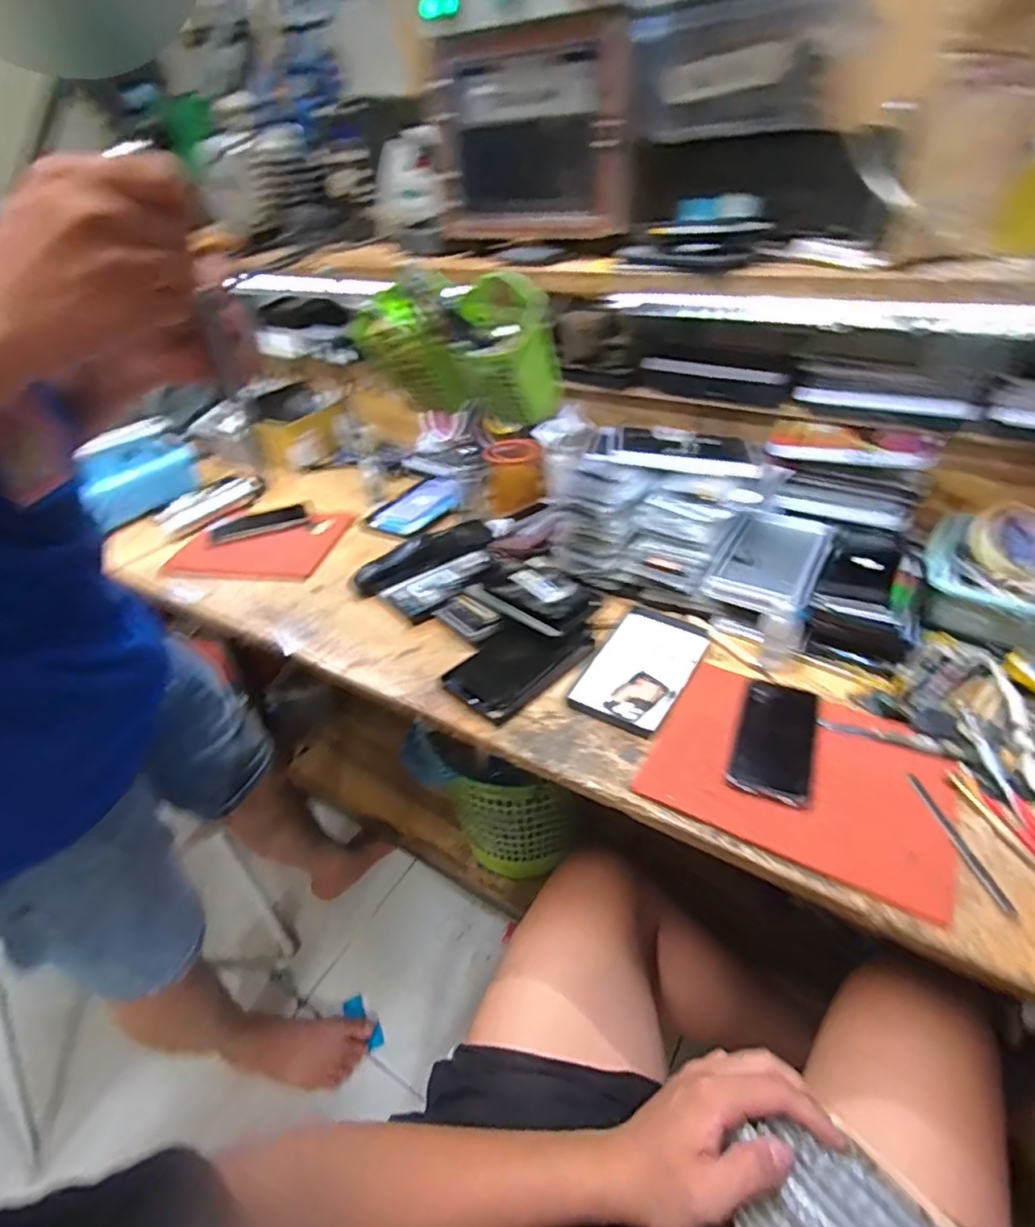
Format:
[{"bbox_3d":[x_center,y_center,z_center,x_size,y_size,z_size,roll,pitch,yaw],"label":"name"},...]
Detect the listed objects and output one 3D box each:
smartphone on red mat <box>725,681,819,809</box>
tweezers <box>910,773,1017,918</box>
[{"bbox_3d":[0.257,0.119,0.603,0.069,0.004,0.156,13,41,22],"label":"smartphone on red mat"},{"bbox_3d":[0.364,0.187,0.502,0.009,0.012,0.123,-8,38,-4],"label":"tweezers"}]

